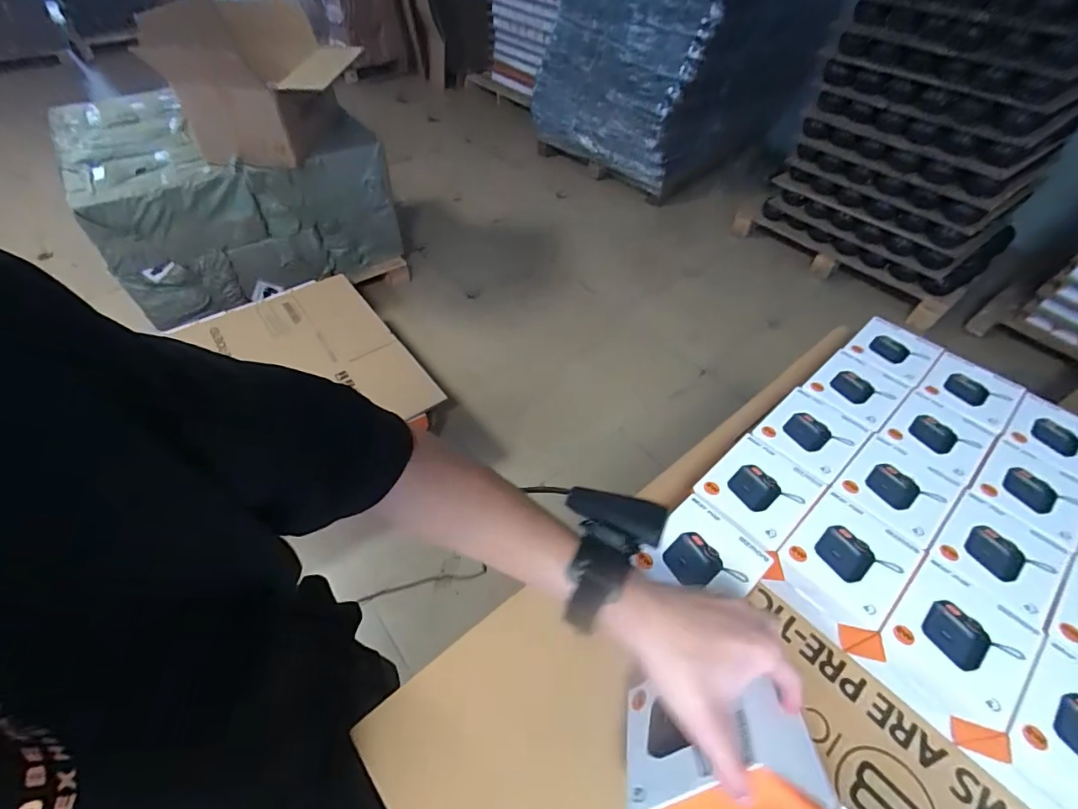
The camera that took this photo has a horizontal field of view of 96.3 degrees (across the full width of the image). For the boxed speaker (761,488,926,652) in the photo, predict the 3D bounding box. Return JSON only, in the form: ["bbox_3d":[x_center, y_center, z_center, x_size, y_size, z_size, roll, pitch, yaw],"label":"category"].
[{"bbox_3d":[0.301,0.163,0.488,0.114,0.059,0.096,-34,59,-27],"label":"boxed speaker"}]

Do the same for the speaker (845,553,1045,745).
[{"bbox_3d":[0.370,0.220,0.439,0.116,0.057,0.105,-33,59,-27],"label":"speaker"}]

